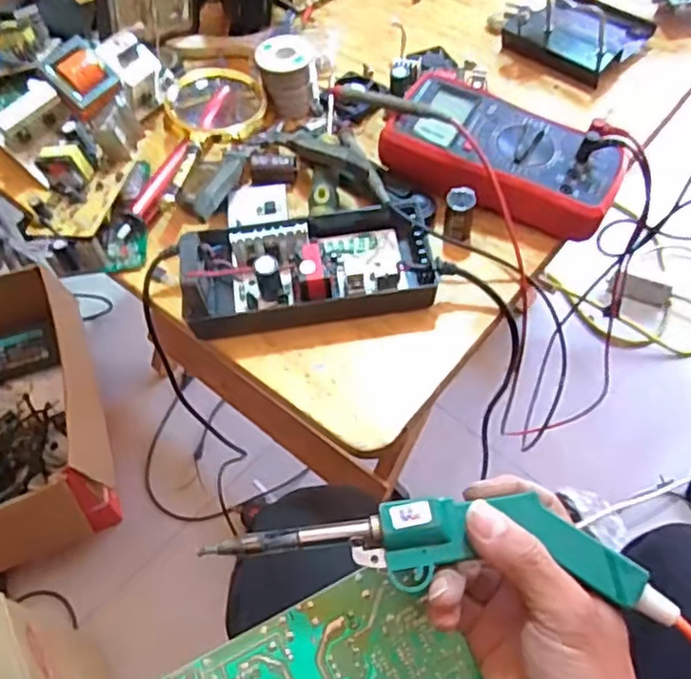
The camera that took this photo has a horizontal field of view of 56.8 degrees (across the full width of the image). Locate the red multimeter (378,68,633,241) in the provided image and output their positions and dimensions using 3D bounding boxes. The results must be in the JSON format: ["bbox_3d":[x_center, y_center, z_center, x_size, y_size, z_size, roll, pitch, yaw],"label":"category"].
[{"bbox_3d":[0.122,-0.146,0.505,0.182,0.044,0.101,29,63,21],"label":"red multimeter"}]

